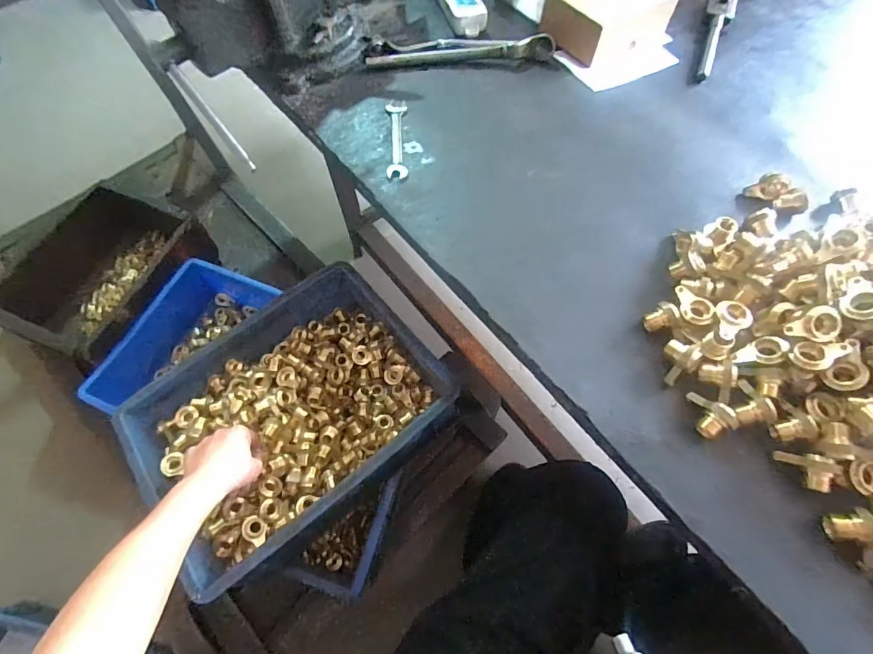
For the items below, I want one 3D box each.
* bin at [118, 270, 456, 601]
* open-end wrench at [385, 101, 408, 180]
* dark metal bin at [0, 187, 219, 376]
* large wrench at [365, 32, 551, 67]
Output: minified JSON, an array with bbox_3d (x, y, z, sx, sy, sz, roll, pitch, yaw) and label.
[{"bbox_3d":[-0.214,0.124,0.653,0.388,0.129,0.314,-37,68,-17],"label":"bin"},{"bbox_3d":[-0.053,-0.256,0.585,0.028,0.004,0.147,-3,63,-1],"label":"open-end wrench"},{"bbox_3d":[-0.690,-0.105,0.935,0.287,0.127,0.370,24,65,12],"label":"dark metal bin"},{"bbox_3d":[0.036,-0.408,0.644,0.272,0.027,0.032,-3,63,-1],"label":"large wrench"}]

